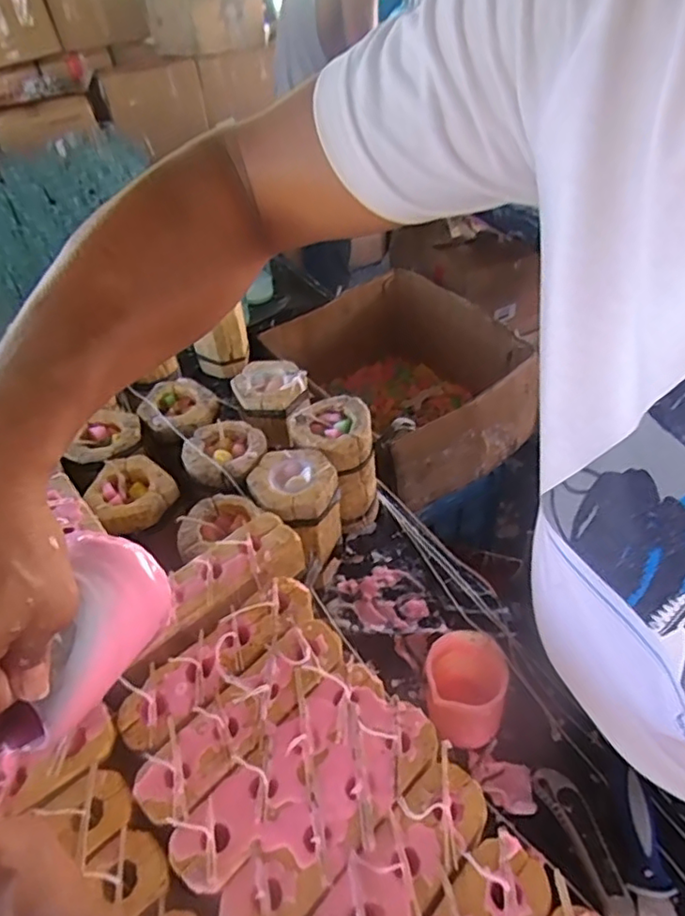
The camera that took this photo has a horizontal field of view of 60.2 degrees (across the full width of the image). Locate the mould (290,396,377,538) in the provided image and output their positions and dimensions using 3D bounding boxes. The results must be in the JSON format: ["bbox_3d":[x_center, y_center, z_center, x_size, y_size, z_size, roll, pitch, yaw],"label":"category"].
[{"bbox_3d":[-0.007,0.015,0.753,0.103,0.164,0.089,-8,45,-6],"label":"mould"}]

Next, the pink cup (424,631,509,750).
[{"bbox_3d":[0.117,0.225,0.576,0.070,0.090,0.075,-1,44,1],"label":"pink cup"}]

